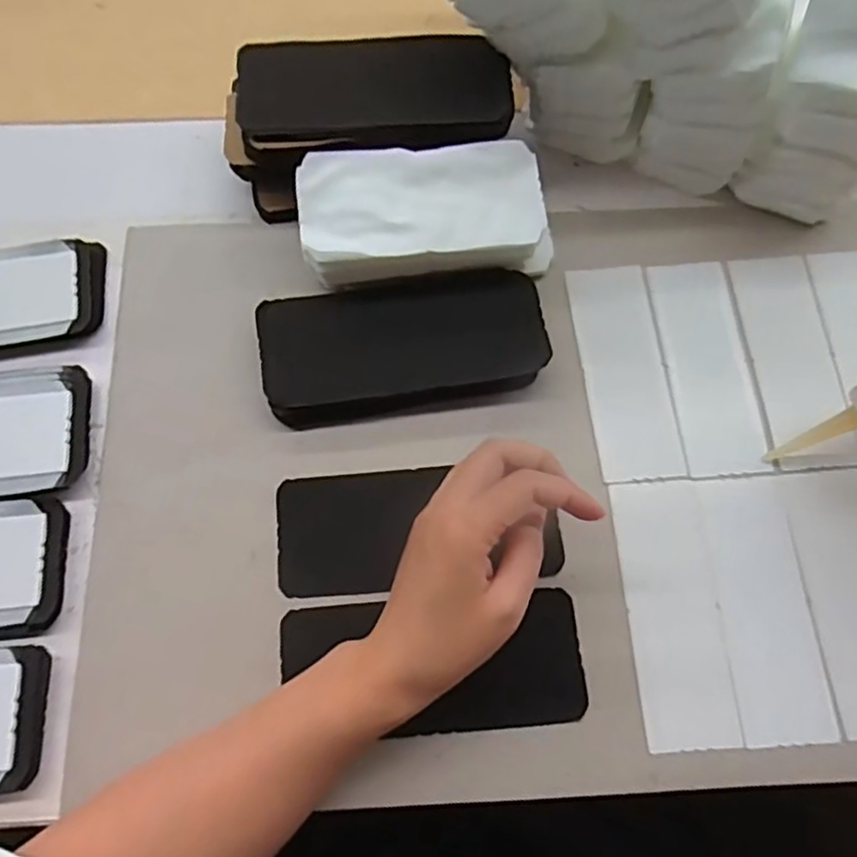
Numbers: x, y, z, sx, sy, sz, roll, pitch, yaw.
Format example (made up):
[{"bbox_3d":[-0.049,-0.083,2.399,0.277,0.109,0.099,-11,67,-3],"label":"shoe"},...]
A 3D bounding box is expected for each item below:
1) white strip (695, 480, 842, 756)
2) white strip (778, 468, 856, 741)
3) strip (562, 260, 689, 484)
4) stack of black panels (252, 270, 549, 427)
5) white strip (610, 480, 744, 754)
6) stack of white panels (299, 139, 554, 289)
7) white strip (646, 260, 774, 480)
[{"bbox_3d":[0.195,0.101,0.393,0.053,0.005,0.149,-4,72,-3],"label":"white strip"},{"bbox_3d":[0.249,0.097,0.394,0.055,0.004,0.148,-5,71,-2],"label":"white strip"},{"bbox_3d":[0.127,-0.038,0.438,0.051,0.006,0.145,-5,72,-3],"label":"strip"},{"bbox_3d":[-0.016,-0.055,0.434,0.175,0.019,0.081,-10,72,-5],"label":"stack of black panels"},{"bbox_3d":[0.142,0.104,0.392,0.052,0.004,0.147,-3,72,-1],"label":"white strip"},{"bbox_3d":[-0.001,-0.132,0.436,0.163,0.057,0.077,-8,72,-4],"label":"stack of white panels"},{"bbox_3d":[0.181,-0.041,0.438,0.052,0.006,0.144,-4,72,-3],"label":"white strip"}]

